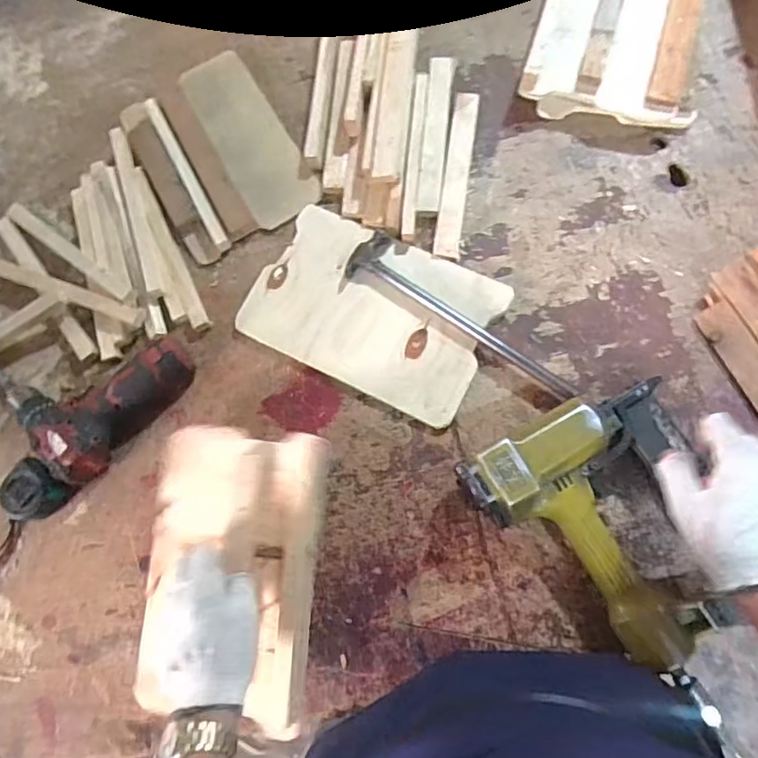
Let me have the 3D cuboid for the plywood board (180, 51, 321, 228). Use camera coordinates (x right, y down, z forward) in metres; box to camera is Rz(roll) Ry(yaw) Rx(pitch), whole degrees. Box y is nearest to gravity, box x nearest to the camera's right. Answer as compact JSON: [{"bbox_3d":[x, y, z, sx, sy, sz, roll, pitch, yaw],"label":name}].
[{"bbox_3d":[-0.174,-0.323,0.765,0.091,0.011,0.279,-30,73,-2],"label":"plywood board"}]

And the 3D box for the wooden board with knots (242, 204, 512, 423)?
[{"bbox_3d":[-0.008,-0.082,0.678,0.274,0.012,0.180,26,83,11],"label":"wooden board with knots"}]

